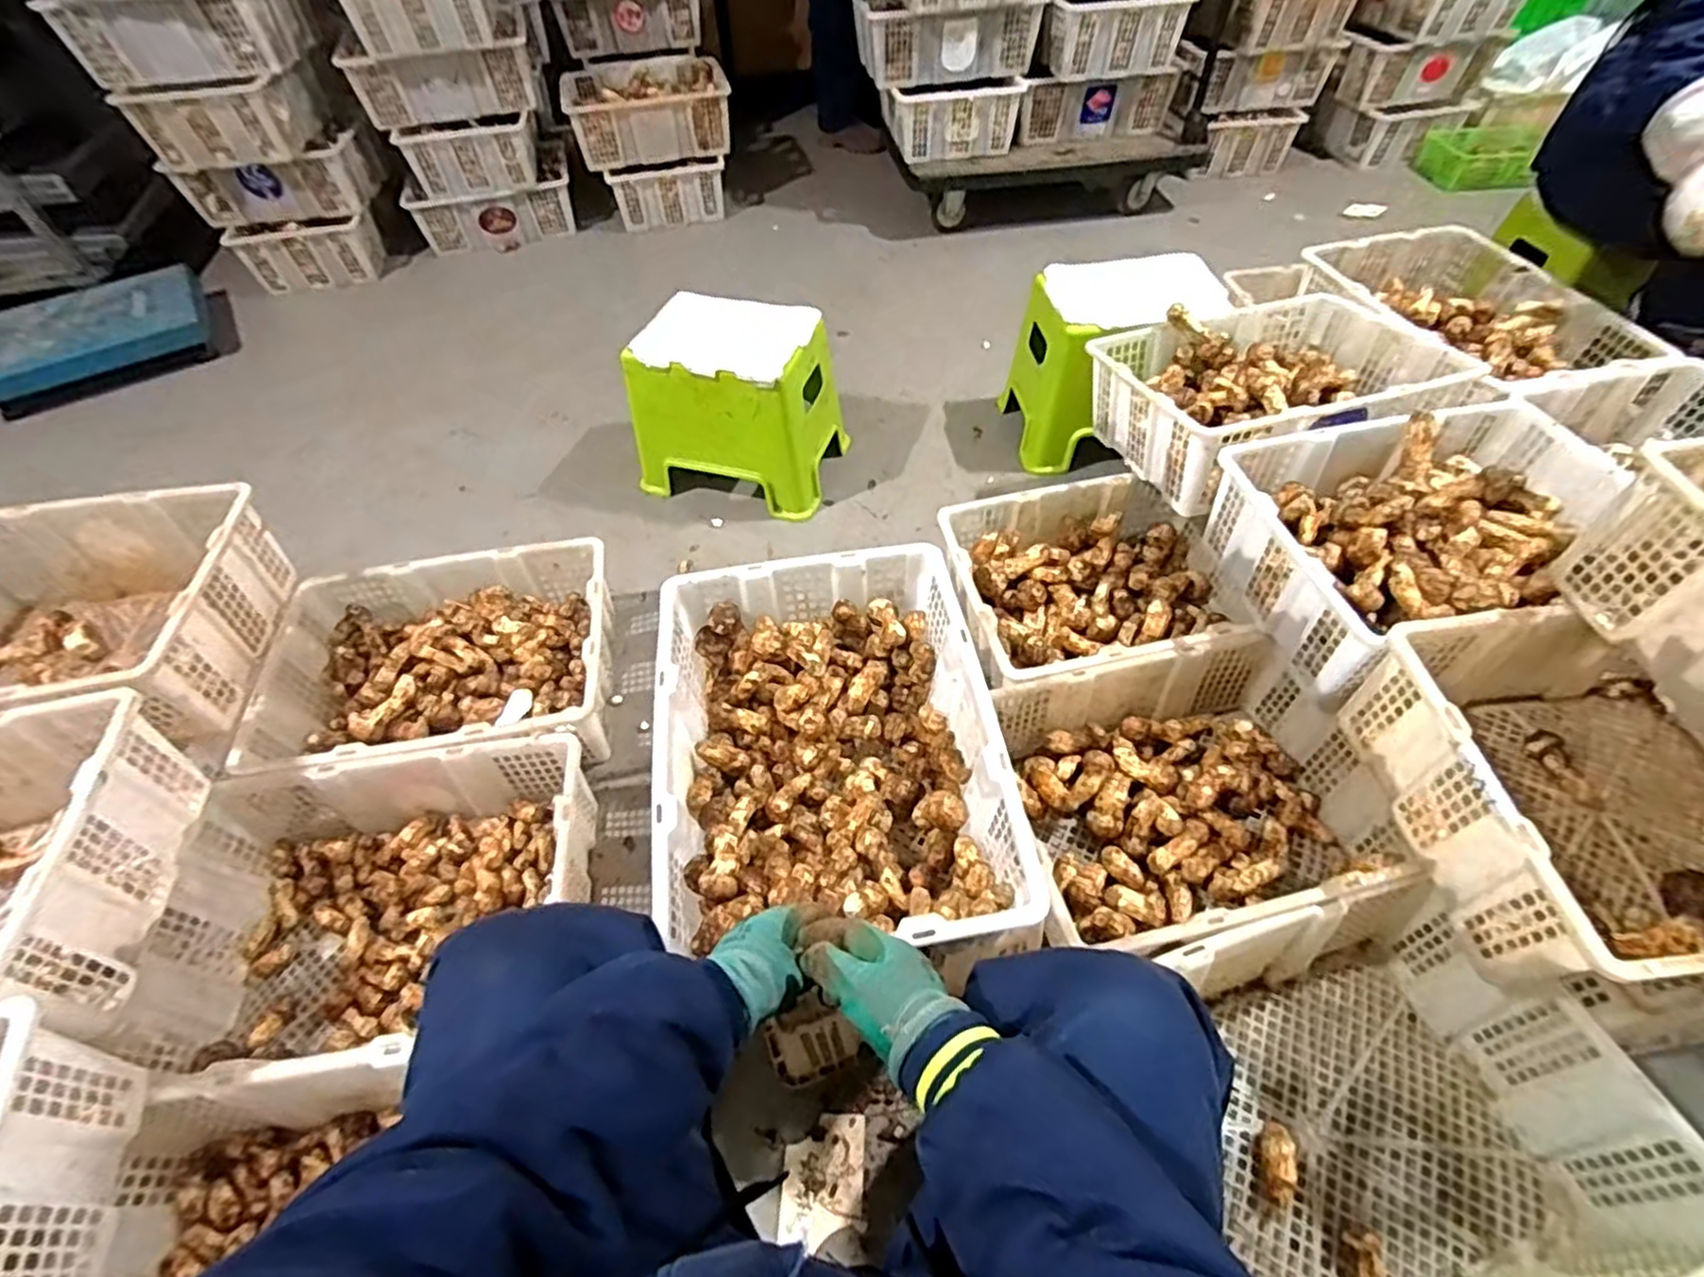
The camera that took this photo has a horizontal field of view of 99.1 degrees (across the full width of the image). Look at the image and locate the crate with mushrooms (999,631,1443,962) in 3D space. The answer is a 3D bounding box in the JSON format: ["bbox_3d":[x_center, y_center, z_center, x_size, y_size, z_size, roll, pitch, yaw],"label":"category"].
[{"bbox_3d":[0.431,0.206,0.944,0.455,0.157,0.353,-10,53,-6],"label":"crate with mushrooms"}]

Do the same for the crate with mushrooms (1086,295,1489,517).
[{"bbox_3d":[0.657,-0.398,1.177,0.442,0.156,0.348,-17,54,-10],"label":"crate with mushrooms"}]

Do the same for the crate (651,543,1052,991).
[{"bbox_3d":[-0.028,0.128,0.816,0.350,0.143,0.466,-10,53,-6],"label":"crate"}]

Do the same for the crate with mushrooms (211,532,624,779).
[{"bbox_3d":[-0.610,0.042,1.122,0.476,0.155,0.372,-8,53,-4],"label":"crate with mushrooms"}]

